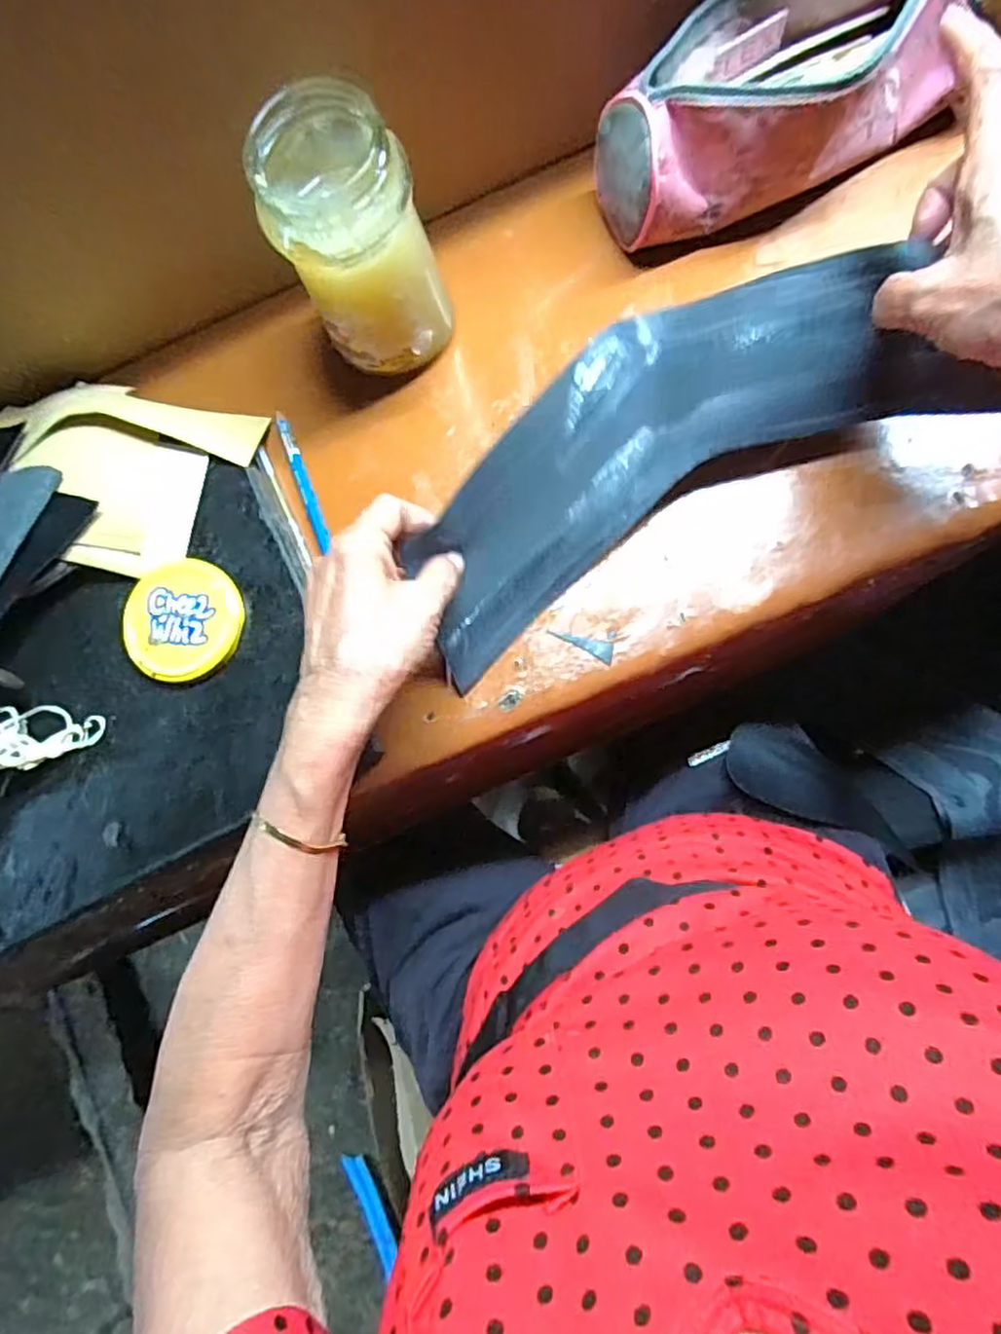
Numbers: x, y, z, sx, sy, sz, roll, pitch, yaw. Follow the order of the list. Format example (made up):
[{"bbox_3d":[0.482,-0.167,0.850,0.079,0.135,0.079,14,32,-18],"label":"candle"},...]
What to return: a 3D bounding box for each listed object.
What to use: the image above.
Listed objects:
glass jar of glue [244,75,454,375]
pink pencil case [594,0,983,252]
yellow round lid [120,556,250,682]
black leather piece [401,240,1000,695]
[{"bbox_3d":[-0.077,-0.229,0.366,0.075,0.130,0.081,-17,80,5],"label":"glass jar of glue"},{"bbox_3d":[0.151,-0.323,0.379,0.197,0.072,0.094,-30,79,3],"label":"pink pencil case"},{"bbox_3d":[-0.186,-0.028,0.385,0.069,0.013,0.072,-1,82,8],"label":"yellow round lid"},{"bbox_3d":[0.078,-0.116,0.355,0.296,0.046,0.131,-31,84,8],"label":"black leather piece"}]

